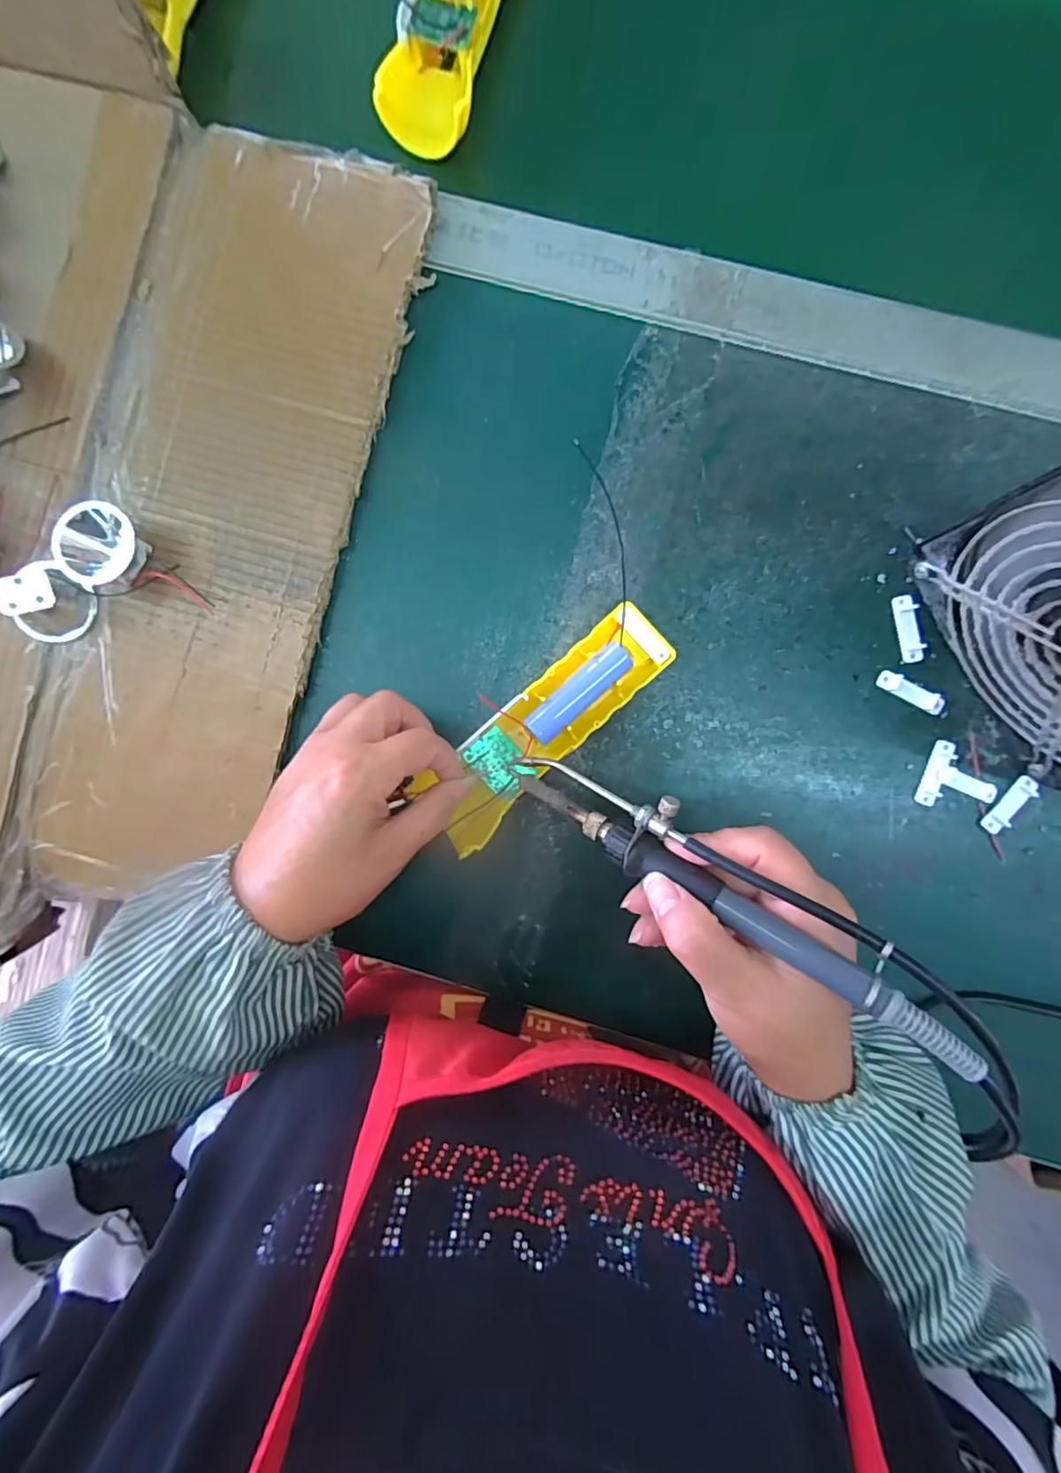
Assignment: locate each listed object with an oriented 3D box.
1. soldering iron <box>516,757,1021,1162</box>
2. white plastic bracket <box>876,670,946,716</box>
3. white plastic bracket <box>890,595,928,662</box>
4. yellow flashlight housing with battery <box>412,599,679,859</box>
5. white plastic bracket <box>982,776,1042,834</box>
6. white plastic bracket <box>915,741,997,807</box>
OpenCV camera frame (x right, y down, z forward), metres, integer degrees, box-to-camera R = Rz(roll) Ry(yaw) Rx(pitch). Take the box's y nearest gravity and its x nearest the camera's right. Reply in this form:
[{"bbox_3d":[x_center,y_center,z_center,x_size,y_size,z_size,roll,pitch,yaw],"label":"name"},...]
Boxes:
[{"bbox_3d":[0.078,0.065,0.227,0.210,0.022,0.039,31,93,27],"label":"soldering iron"},{"bbox_3d":[0.212,-0.024,0.314,0.037,0.006,0.010,28,93,1],"label":"white plastic bracket"},{"bbox_3d":[0.210,-0.060,0.313,0.010,0.006,0.037,-10,92,2],"label":"white plastic bracket"},{"bbox_3d":[0.009,-0.006,0.304,0.044,0.021,0.158,44,88,0],"label":"yellow flashlight housing with battery"},{"bbox_3d":[0.267,0.039,0.313,0.011,0.004,0.037,40,93,0],"label":"white plastic bracket"},{"bbox_3d":[0.239,0.026,0.314,0.038,0.007,0.036,23,92,1],"label":"white plastic bracket"}]

